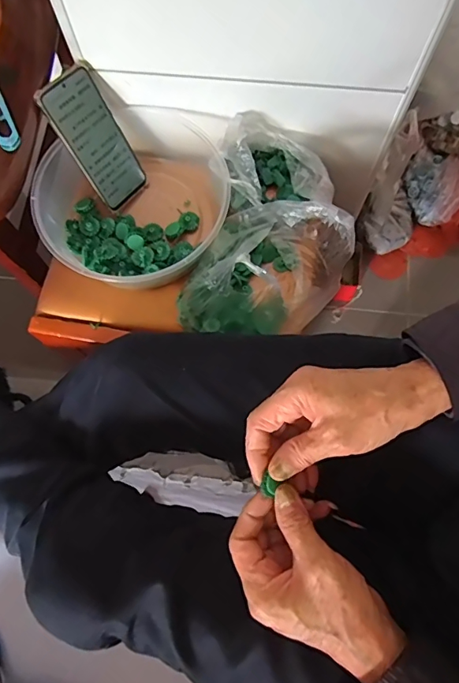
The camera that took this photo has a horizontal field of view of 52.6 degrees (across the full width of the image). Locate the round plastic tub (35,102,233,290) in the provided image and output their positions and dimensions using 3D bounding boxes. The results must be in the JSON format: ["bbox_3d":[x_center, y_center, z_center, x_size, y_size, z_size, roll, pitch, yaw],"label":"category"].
[{"bbox_3d":[-0.121,-0.180,0.605,0.233,0.089,0.235,0,74,1],"label":"round plastic tub"}]

